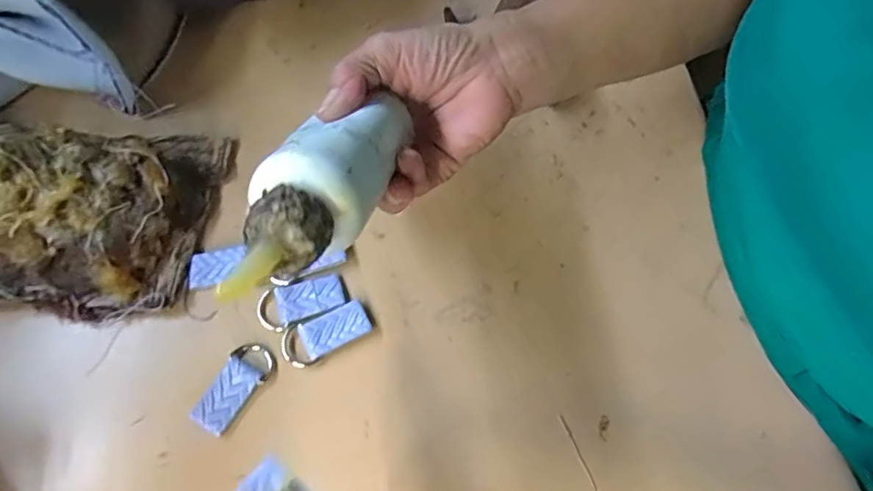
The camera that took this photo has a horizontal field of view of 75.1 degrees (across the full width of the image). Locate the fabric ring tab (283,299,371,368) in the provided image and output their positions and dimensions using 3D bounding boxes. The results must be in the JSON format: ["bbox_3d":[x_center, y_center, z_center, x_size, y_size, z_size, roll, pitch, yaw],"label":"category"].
[{"bbox_3d":[-0.061,0.049,0.316,0.049,0.006,0.022,-24,69,-12],"label":"fabric ring tab"}]

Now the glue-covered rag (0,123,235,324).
[{"bbox_3d":[-0.220,-0.027,0.313,0.176,0.067,0.121,4,66,0],"label":"glue-covered rag"}]

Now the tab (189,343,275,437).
[{"bbox_3d":[-0.107,0.076,0.303,0.025,0.004,0.048,28,68,10],"label":"tab"}]

